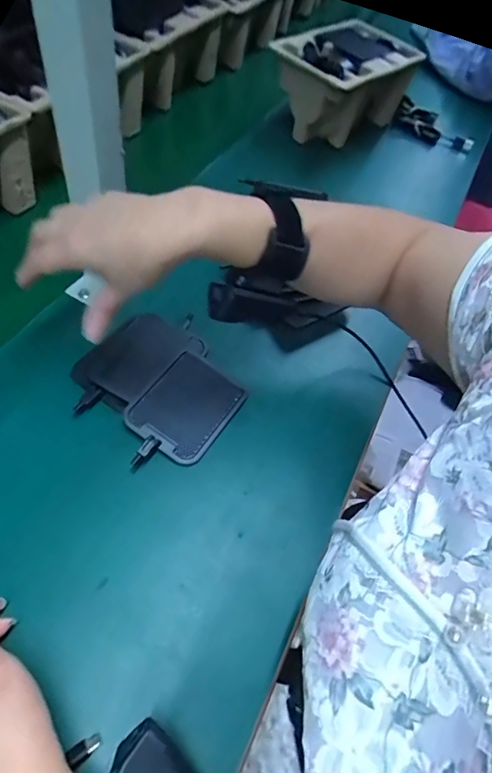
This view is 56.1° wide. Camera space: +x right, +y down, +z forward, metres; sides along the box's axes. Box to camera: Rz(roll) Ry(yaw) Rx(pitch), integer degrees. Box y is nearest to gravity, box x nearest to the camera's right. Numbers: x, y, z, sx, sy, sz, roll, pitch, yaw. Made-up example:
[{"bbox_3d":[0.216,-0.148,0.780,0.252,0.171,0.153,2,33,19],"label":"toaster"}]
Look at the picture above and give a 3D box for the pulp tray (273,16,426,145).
[{"bbox_3d":[0.149,-0.476,0.741,0.161,0.137,0.230,33,61,15],"label":"pulp tray"}]

